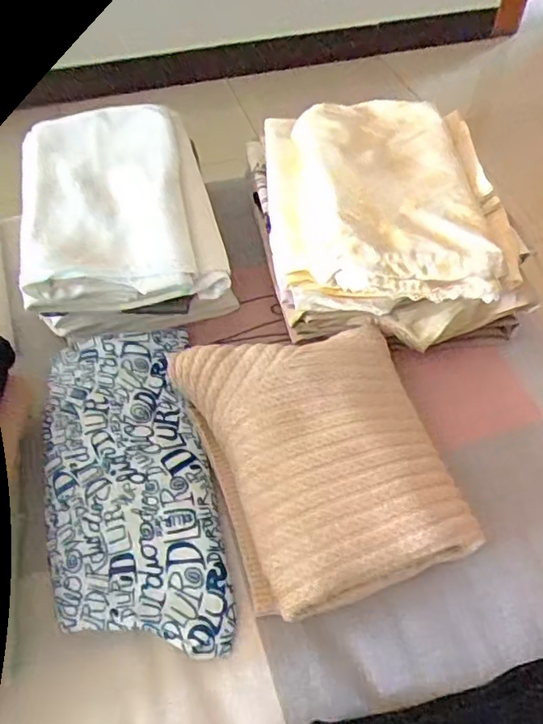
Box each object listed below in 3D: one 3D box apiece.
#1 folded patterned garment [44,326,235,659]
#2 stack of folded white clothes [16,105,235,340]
[{"bbox_3d":[-0.120,0.095,0.476,0.129,0.040,0.289,-10,53,-8],"label":"folded patterned garment"},{"bbox_3d":[-0.159,-0.158,0.600,0.196,0.104,0.253,-9,52,-7],"label":"stack of folded white clothes"}]

